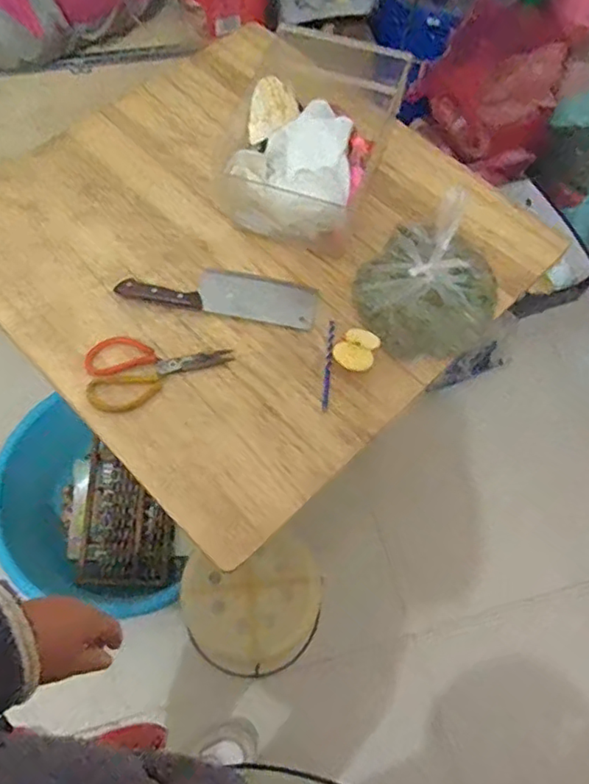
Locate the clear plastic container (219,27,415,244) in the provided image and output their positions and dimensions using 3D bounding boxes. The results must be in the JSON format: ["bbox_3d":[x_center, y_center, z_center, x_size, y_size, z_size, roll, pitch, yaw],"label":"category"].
[{"bbox_3d":[0.031,-0.399,0.927,0.220,0.143,0.312,19,65,6],"label":"clear plastic container"}]

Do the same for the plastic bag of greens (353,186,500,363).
[{"bbox_3d":[0.201,-0.165,0.841,0.232,0.095,0.208,-39,72,-18],"label":"plastic bag of greens"}]

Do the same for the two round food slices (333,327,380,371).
[{"bbox_3d":[0.087,-0.056,0.810,0.053,0.038,0.061,30,67,11],"label":"two round food slices"}]

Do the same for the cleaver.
[{"bbox_3d":[-0.110,-0.153,0.869,0.284,0.019,0.078,11,65,2],"label":"cleaver"}]

